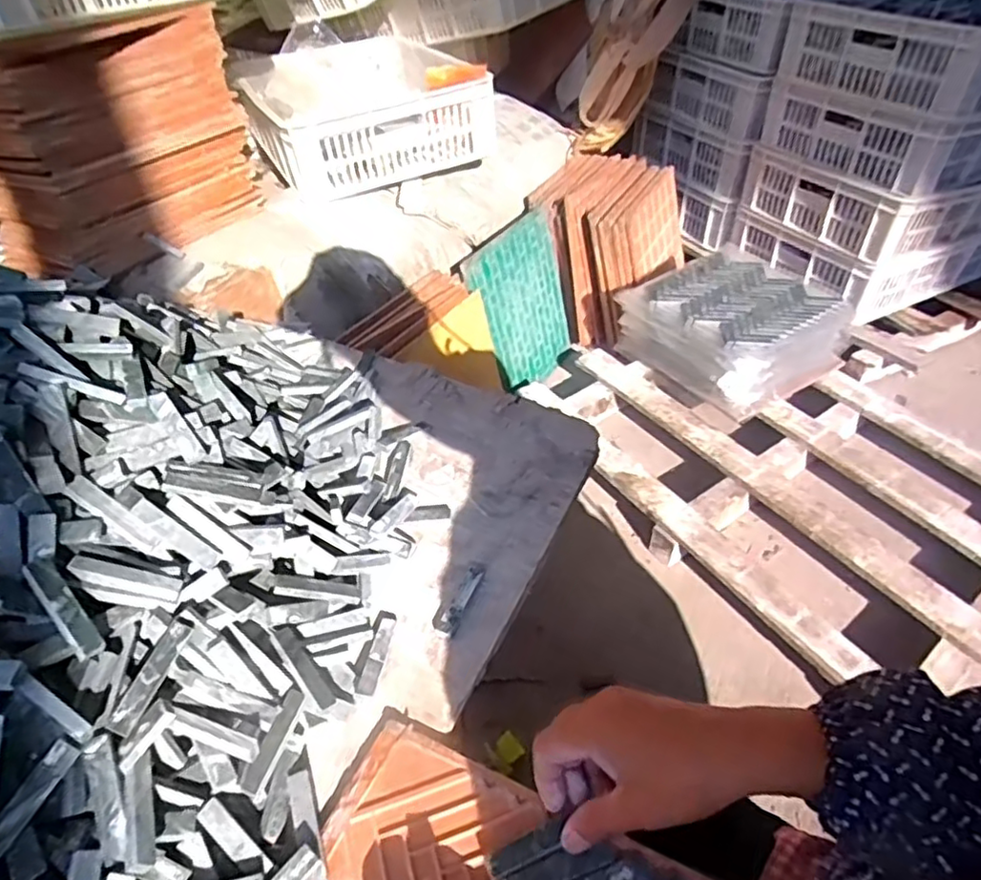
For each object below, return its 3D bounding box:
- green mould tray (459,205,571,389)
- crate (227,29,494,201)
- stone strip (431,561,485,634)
[{"bbox_3d":[0.067,-0.262,1.276,0.017,0.323,0.304,16,45,36],"label":"green mould tray"},{"bbox_3d":[-0.250,-0.664,1.267,0.432,0.152,0.477,-17,45,-17],"label":"crate"},{"bbox_3d":[-0.023,0.117,0.487,0.020,0.010,0.065,17,45,19],"label":"stone strip"}]

